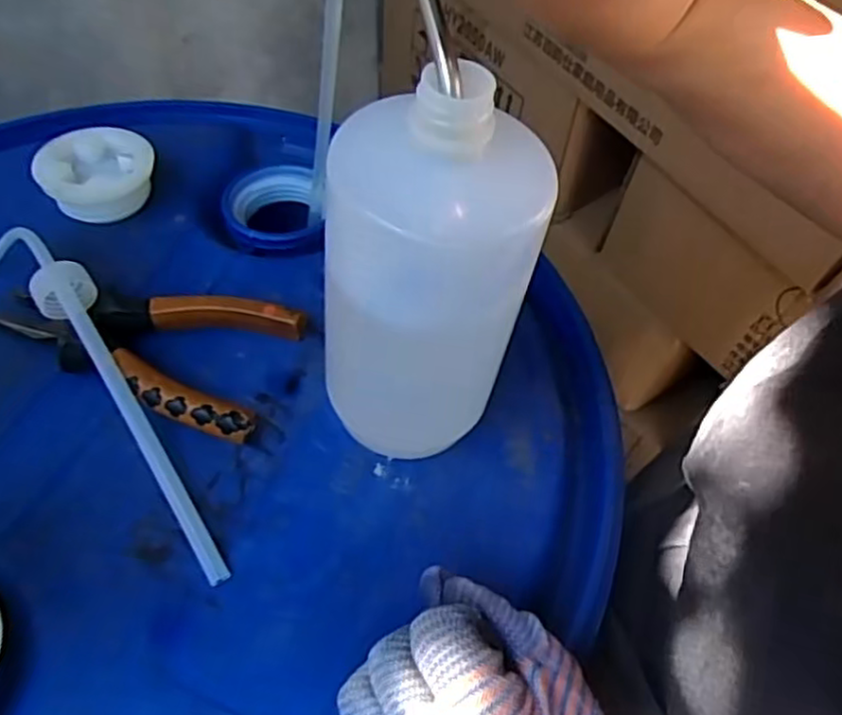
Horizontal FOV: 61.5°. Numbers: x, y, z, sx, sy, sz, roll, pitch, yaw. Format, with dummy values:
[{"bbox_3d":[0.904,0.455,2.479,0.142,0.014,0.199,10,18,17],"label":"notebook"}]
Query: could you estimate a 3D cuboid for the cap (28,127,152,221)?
[{"bbox_3d":[-0.216,-0.125,0.476,0.069,0.028,0.064,-6,55,-9],"label":"cap"}]

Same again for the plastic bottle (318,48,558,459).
[{"bbox_3d":[0.005,-0.035,0.310,0.084,0.172,0.076,9,54,2],"label":"plastic bottle"}]

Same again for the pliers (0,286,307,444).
[{"bbox_3d":[-0.155,-0.011,0.403,0.158,0.018,0.085,16,55,7],"label":"pliers"}]

